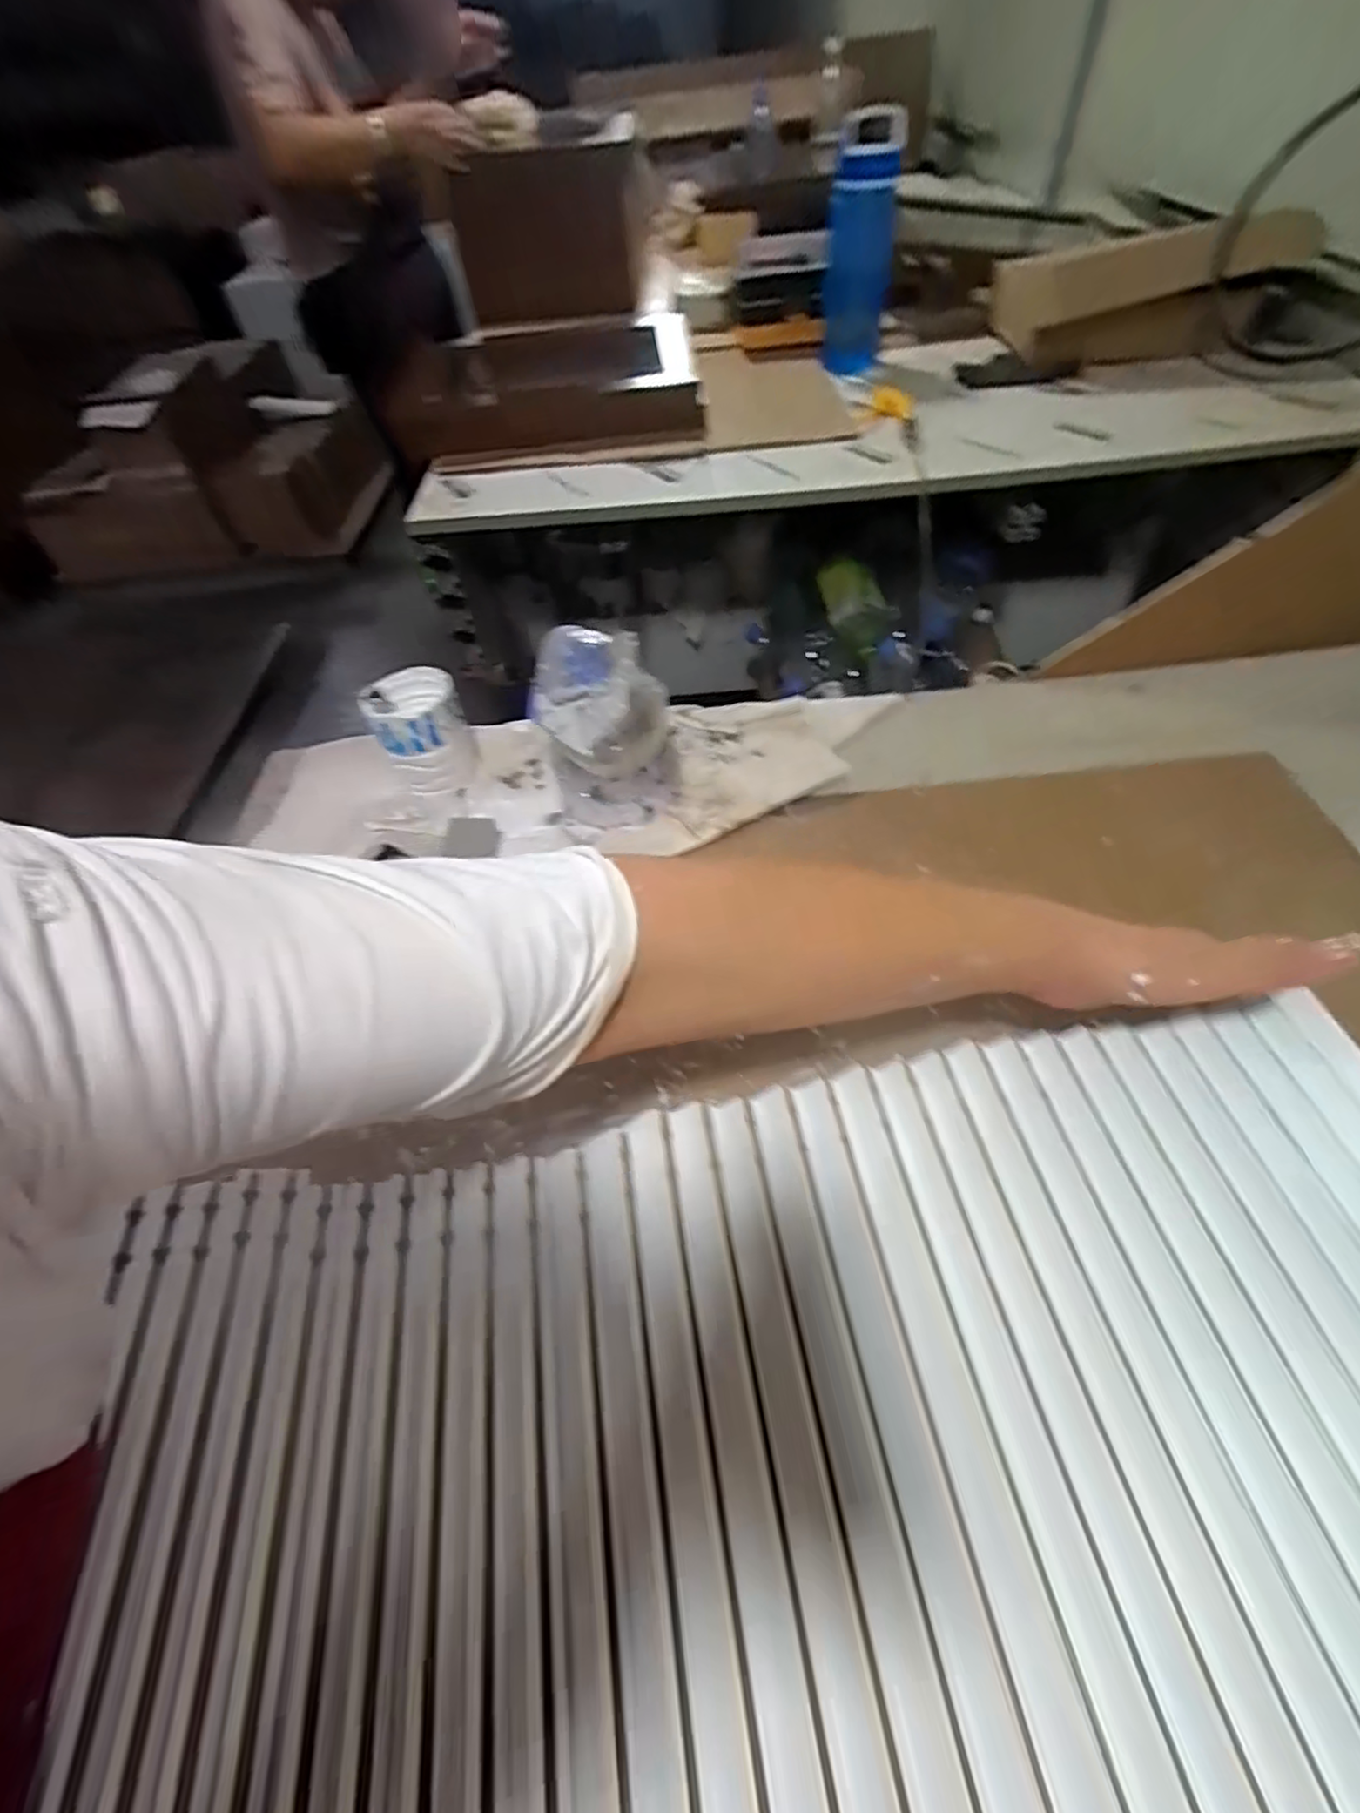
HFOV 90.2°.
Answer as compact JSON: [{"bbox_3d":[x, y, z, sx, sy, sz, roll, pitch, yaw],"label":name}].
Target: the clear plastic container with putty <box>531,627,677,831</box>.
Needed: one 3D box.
[{"bbox_3d":[-0.061,-0.151,0.488,0.099,0.072,0.095,-4,53,3],"label":"clear plastic container with putty"}]

